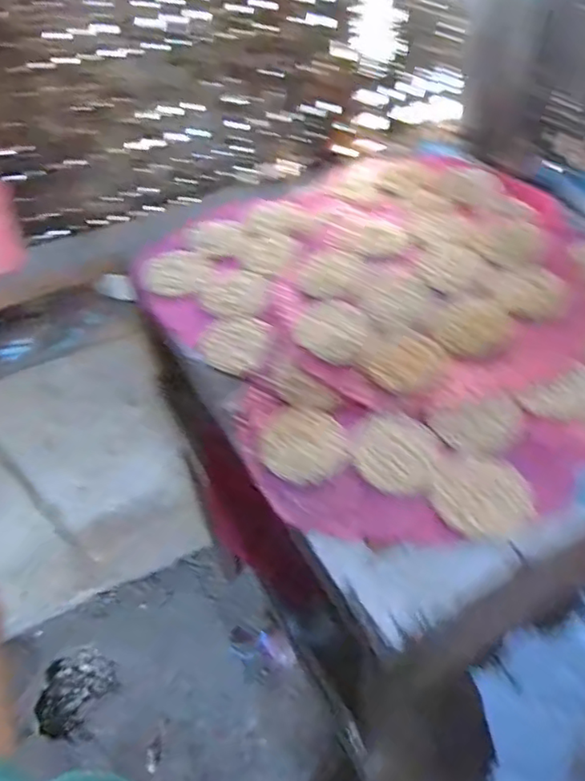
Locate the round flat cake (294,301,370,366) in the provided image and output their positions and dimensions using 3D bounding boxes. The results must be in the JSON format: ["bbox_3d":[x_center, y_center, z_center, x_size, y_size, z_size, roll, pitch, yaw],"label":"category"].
[{"bbox_3d":[0.042,-0.063,0.626,0.070,0.010,0.079,16,52,15],"label":"round flat cake"}]

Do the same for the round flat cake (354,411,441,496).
[{"bbox_3d":[0.095,0.056,0.543,0.073,0.006,0.080,-1,49,2],"label":"round flat cake"}]

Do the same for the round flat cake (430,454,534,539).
[{"bbox_3d":[0.162,0.090,0.512,0.081,0.004,0.077,-1,49,2],"label":"round flat cake"}]

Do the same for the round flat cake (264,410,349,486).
[{"bbox_3d":[0.012,0.051,0.554,0.076,0.010,0.075,-1,49,2],"label":"round flat cake"}]

